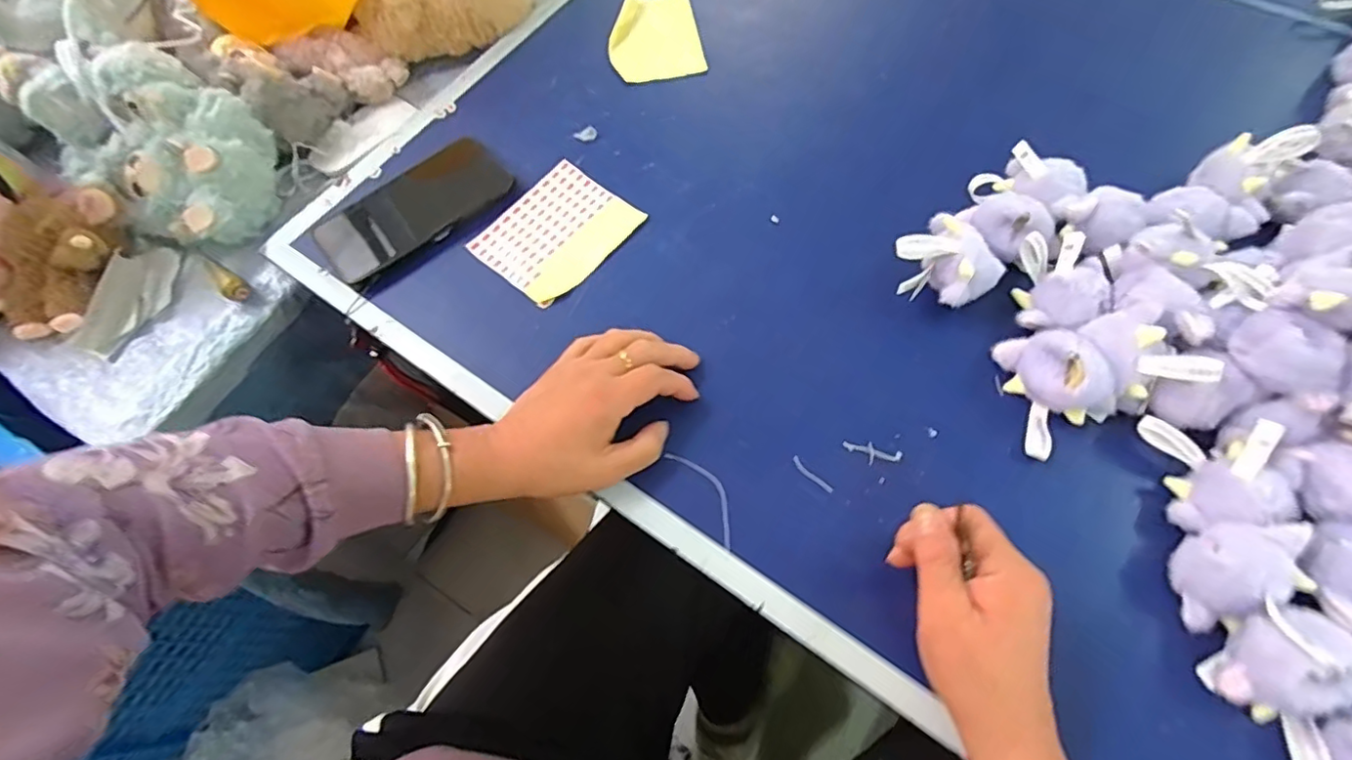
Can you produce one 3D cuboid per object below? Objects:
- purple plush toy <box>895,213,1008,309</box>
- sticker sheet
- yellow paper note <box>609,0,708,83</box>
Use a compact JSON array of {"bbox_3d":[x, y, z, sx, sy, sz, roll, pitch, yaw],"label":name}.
[{"bbox_3d":[0.199,-0.083,0.448,0.066,0.040,0.064,-1,66,2],"label":"purple plush toy"},{"bbox_3d":[-0.099,-0.126,0.511,0.098,0.011,0.124,37,71,9],"label":"sticker sheet"},{"bbox_3d":[-0.023,-0.353,0.608,0.091,0.012,0.120,-9,66,-2],"label":"yellow paper note"}]

